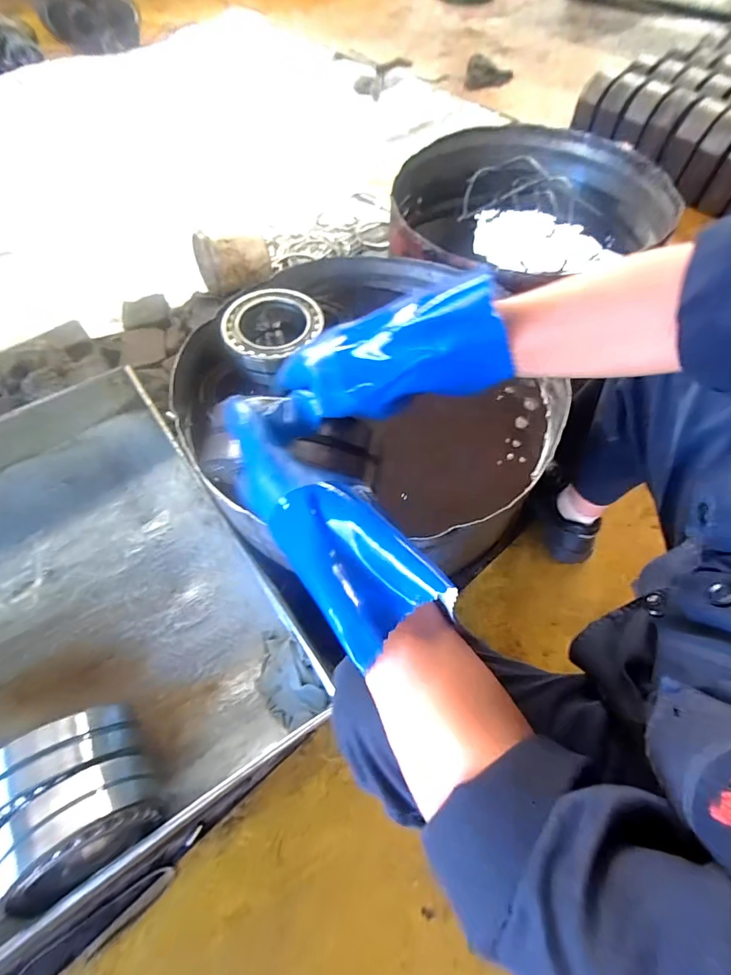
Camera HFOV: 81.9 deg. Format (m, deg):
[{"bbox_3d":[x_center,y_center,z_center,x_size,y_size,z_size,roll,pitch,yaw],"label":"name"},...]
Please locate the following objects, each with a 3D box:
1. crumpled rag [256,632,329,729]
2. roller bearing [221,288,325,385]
[{"bbox_3d":[-0.119,0.276,0.615,0.078,0.055,0.136,-33,65,-18],"label":"crumpled rag"},{"bbox_3d":[-0.156,-0.260,0.711,0.164,0.062,0.161,0,59,0],"label":"roller bearing"}]

